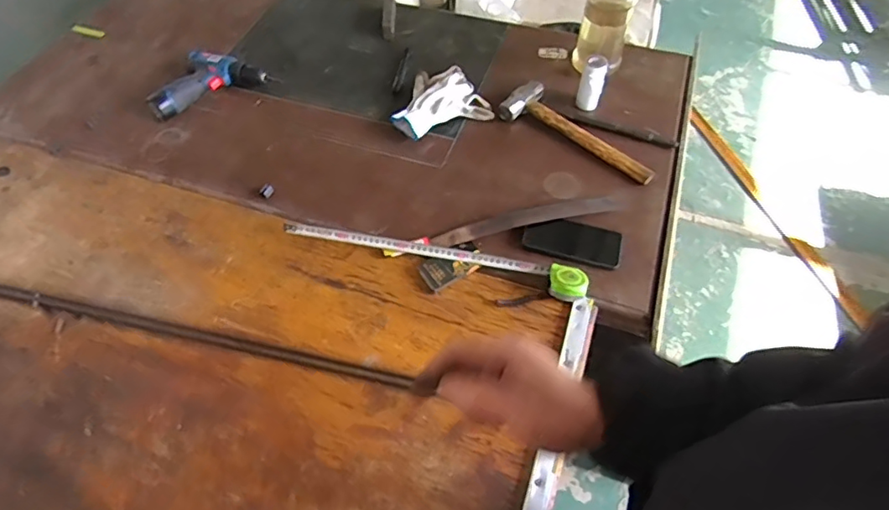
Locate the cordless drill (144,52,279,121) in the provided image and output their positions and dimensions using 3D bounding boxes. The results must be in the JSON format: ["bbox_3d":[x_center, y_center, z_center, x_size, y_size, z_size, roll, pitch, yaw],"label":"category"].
[{"bbox_3d":[-0.484,-0.362,1.132,0.241,0.047,0.132,-24,58,-15],"label":"cordless drill"}]

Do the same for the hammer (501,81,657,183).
[{"bbox_3d":[0.253,-0.231,1.034,0.309,0.032,0.089,36,63,23],"label":"hammer"}]

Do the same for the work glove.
[{"bbox_3d":[-0.019,-0.302,1.084,0.184,0.051,0.149,-22,58,-14],"label":"work glove"}]

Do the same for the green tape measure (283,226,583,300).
[{"bbox_3d":[-0.018,-0.007,0.886,0.496,0.040,0.059,13,56,10],"label":"green tape measure"}]

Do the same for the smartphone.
[{"bbox_3d":[0.212,-0.023,0.904,0.153,0.015,0.073,13,56,10],"label":"smartphone"}]

